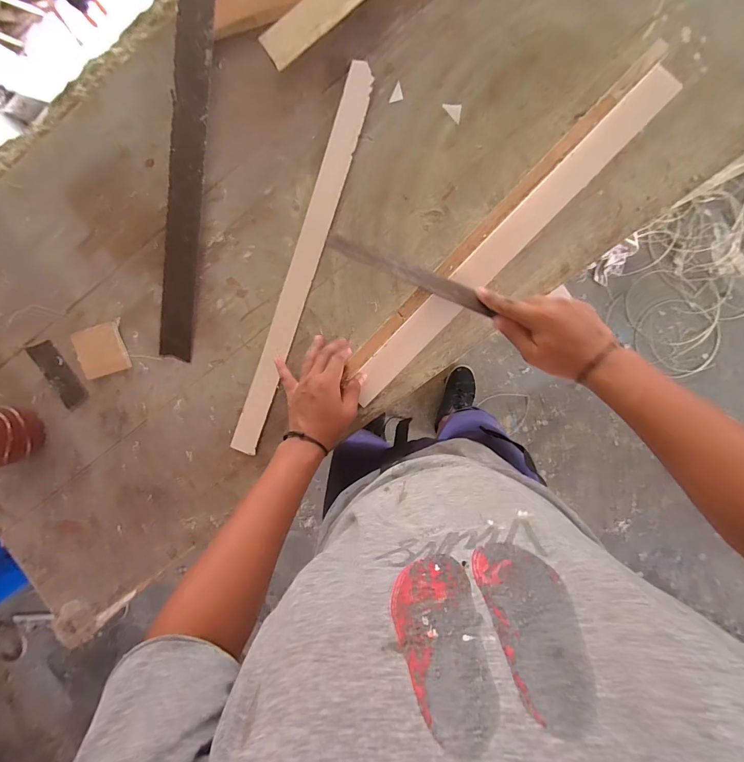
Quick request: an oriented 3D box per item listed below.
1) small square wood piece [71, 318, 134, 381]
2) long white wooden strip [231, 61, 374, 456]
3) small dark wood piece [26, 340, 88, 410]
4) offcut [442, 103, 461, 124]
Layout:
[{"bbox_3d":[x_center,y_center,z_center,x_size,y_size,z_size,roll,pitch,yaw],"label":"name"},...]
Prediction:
[{"bbox_3d":[-0.398,-0.044,0.544,0.074,0.009,0.072,-16,93,6],"label":"small square wood piece"},{"bbox_3d":[-0.098,-0.154,0.514,0.037,0.006,0.540,20,96,3],"label":"long white wooden strip"},{"bbox_3d":[-0.472,-0.012,0.558,0.041,0.006,0.109,-36,91,6],"label":"small dark wood piece"},{"bbox_3d":[0.104,-0.352,0.485,0.024,0.004,0.022,7,95,4],"label":"offcut"}]

